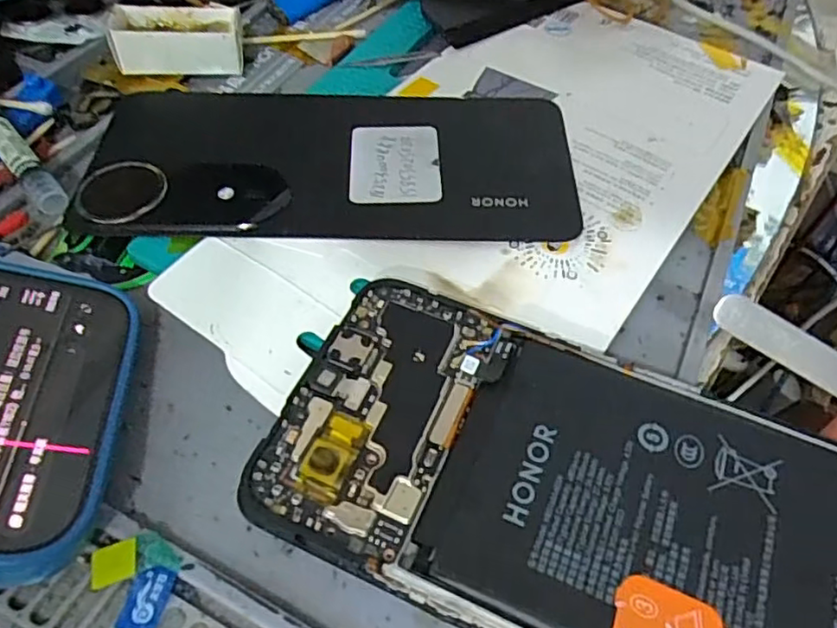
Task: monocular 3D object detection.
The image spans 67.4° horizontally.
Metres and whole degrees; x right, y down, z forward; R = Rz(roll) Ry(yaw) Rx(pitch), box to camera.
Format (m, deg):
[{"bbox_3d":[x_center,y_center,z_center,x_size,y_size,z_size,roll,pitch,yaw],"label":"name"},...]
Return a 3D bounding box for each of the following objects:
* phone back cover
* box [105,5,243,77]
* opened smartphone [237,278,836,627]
[{"bbox_3d":[-0.032,-0.055,0.216,0.165,0.004,0.076,2,53,0],"label":"phone back cover"},{"bbox_3d":[-0.094,-0.109,0.247,0.048,0.017,0.022,-6,54,-6],"label":"box"},{"bbox_3d":[0.044,0.043,0.143,0.156,0.009,0.073,21,53,13],"label":"opened smartphone"}]

